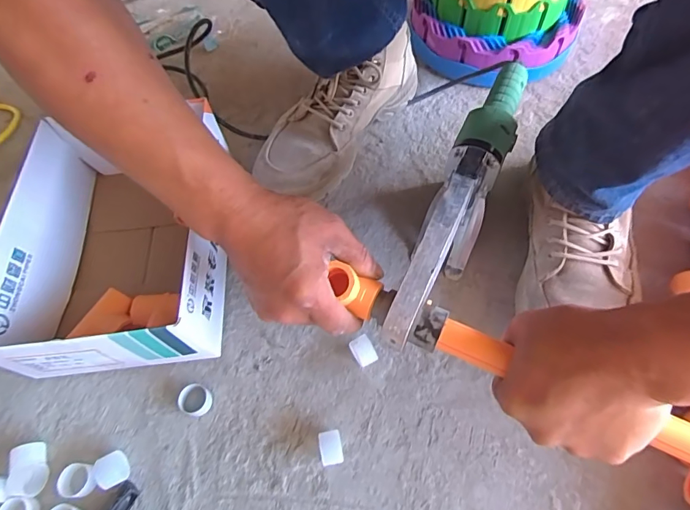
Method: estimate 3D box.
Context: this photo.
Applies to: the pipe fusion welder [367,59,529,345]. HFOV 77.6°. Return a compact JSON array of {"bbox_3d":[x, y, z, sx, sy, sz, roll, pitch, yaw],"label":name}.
[{"bbox_3d":[0.115,-0.045,0.435,0.055,0.137,0.331,22,65,15],"label":"pipe fusion welder"}]

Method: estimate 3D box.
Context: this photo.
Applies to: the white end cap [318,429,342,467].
[{"bbox_3d":[-0.012,0.174,0.386,0.020,0.023,0.028,-10,61,-1],"label":"white end cap"}]

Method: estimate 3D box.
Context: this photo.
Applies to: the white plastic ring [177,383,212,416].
[{"bbox_3d":[-0.145,0.140,0.417,0.028,0.014,0.028,-2,61,3],"label":"white plastic ring"}]

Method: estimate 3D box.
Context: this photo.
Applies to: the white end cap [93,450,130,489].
[{"bbox_3d":[-0.211,0.196,0.391,0.024,0.021,0.027,-26,63,-10],"label":"white end cap"}]

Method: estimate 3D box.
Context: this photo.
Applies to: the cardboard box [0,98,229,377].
[{"bbox_3d":[-0.236,-0.026,0.467,0.193,0.107,0.284,-7,61,0],"label":"cardboard box"}]

